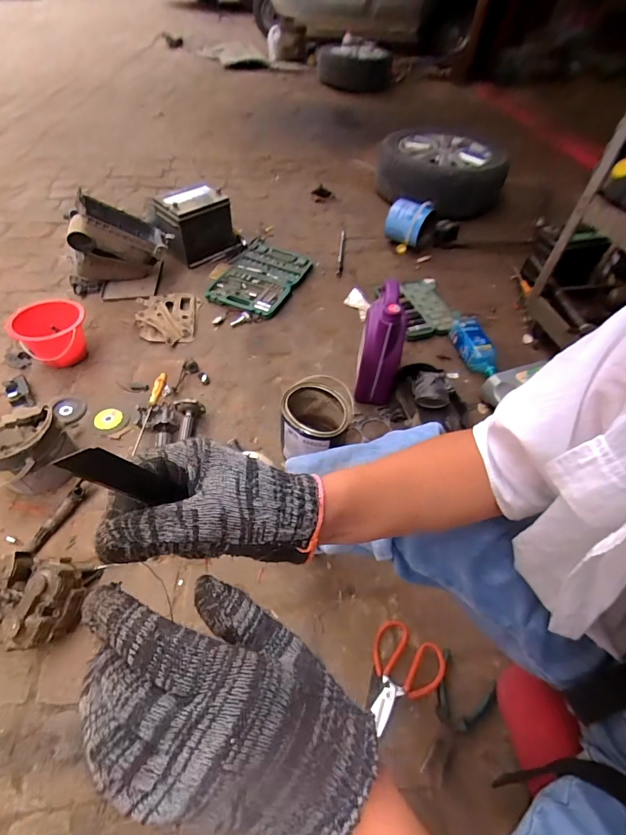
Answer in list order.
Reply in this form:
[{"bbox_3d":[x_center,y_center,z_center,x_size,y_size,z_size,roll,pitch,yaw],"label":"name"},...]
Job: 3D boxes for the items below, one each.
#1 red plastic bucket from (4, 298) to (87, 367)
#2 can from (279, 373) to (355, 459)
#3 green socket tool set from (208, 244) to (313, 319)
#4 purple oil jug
[{"bbox_3d":[-0.679,-0.215,1.072,0.173,0.126,0.164,2,55,-3],"label":"red plastic bucket"},{"bbox_3d":[0.005,0.017,0.965,0.156,0.154,0.173,7,52,1],"label":"can"},{"bbox_3d":[-0.183,-0.500,1.437,0.252,0.034,0.390,22,53,13],"label":"green socket tool set"},{"bbox_3d":[0.182,-0.196,1.056,0.106,0.290,0.176,11,52,4],"label":"purple oil jug"}]

